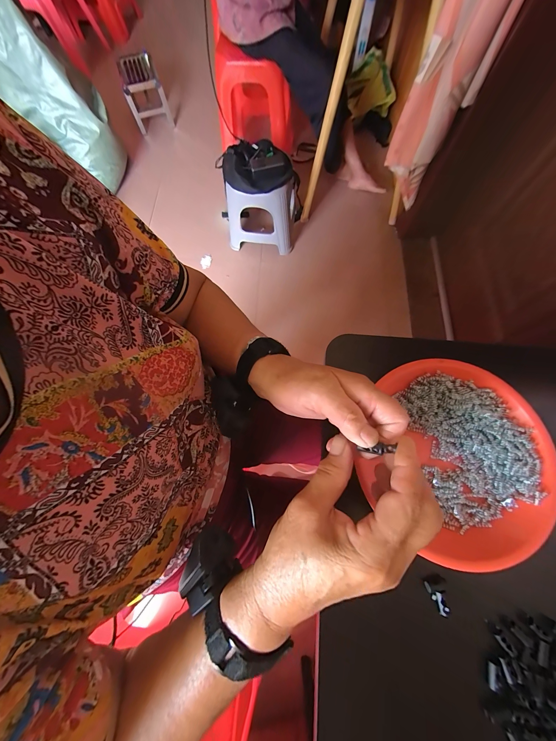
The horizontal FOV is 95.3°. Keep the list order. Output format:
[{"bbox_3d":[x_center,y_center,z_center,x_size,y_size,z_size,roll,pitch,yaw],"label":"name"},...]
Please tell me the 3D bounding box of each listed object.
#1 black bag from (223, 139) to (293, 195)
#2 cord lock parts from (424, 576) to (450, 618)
[{"bbox_3d":[-0.082,-0.798,0.997,0.273,0.087,0.175,2,74,0],"label":"black bag"},{"bbox_3d":[0.153,0.210,0.238,0.020,0.007,0.028,-24,76,-7],"label":"cord lock parts"}]

